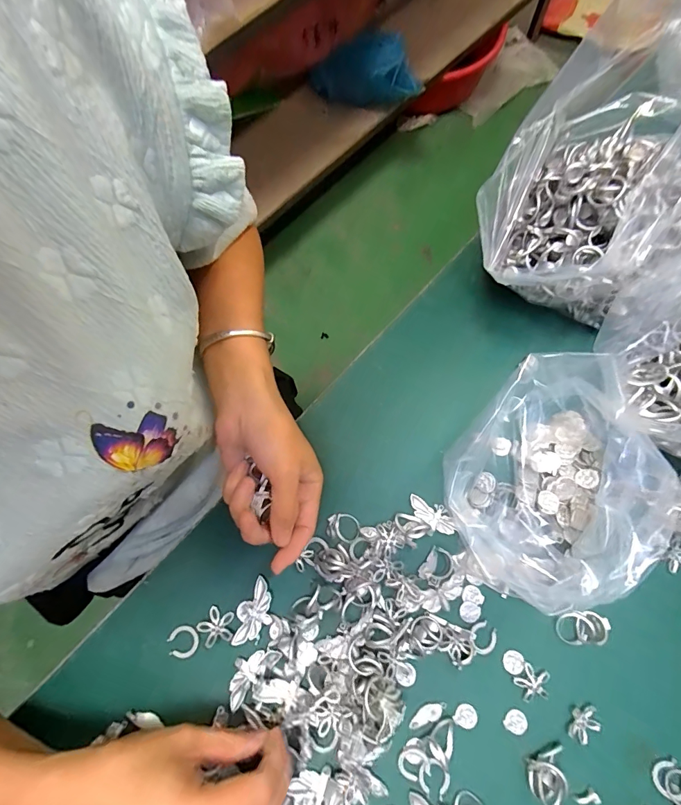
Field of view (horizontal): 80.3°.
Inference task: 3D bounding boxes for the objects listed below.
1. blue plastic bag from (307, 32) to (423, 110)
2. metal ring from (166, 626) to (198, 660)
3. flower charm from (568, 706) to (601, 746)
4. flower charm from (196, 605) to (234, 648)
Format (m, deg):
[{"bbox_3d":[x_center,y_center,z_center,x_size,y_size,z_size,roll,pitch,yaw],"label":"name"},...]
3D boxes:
[{"bbox_3d":[0.041,-0.814,0.991,0.303,0.132,0.090,26,75,31],"label":"blue plastic bag"},{"bbox_3d":[-0.118,0.180,0.303,0.023,0.004,0.022,-19,75,-5],"label":"metal ring"},{"bbox_3d":[0.174,0.229,0.286,0.021,0.004,0.025,18,76,6],"label":"flower charm"},{"bbox_3d":[-0.094,0.168,0.302,0.025,0.009,0.024,-4,75,0],"label":"flower charm"}]

